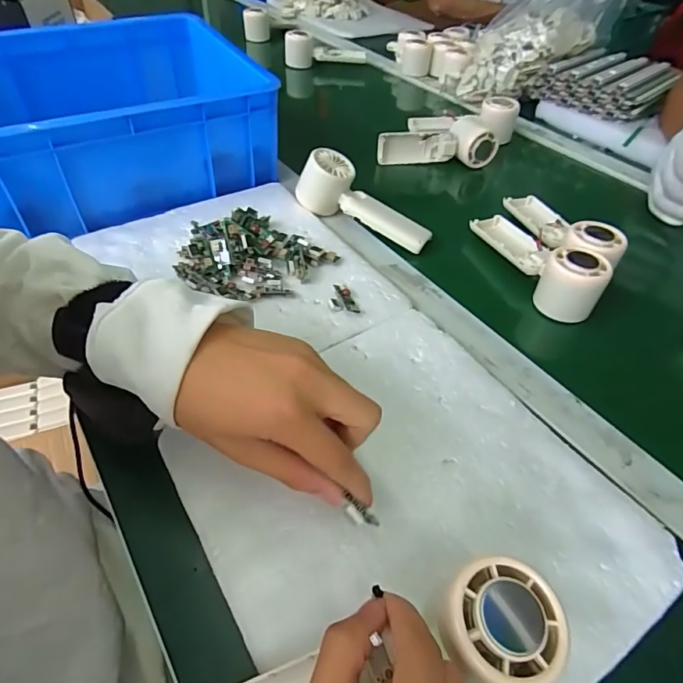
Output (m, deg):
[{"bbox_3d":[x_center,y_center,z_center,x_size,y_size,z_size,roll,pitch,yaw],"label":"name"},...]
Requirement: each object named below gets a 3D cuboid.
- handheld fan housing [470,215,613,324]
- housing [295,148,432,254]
[{"bbox_3d":[0.201,-0.093,0.476,0.051,0.052,0.164,-14,49,-15],"label":"handheld fan housing"},{"bbox_3d":[0.028,-0.152,0.523,0.160,0.057,0.050,33,56,4],"label":"housing"}]

